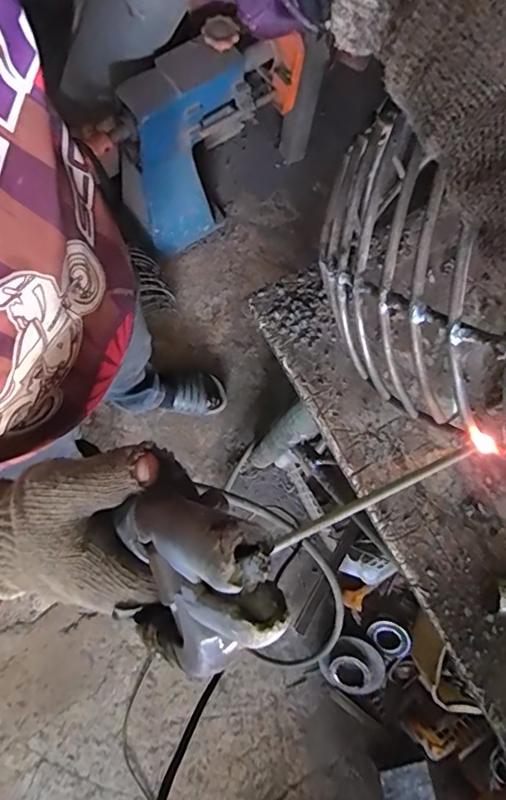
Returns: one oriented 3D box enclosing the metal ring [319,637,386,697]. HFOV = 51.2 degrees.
[{"bbox_3d":[0.210,0.563,1.121,0.134,0.075,0.113,30,77,6],"label":"metal ring"}]

